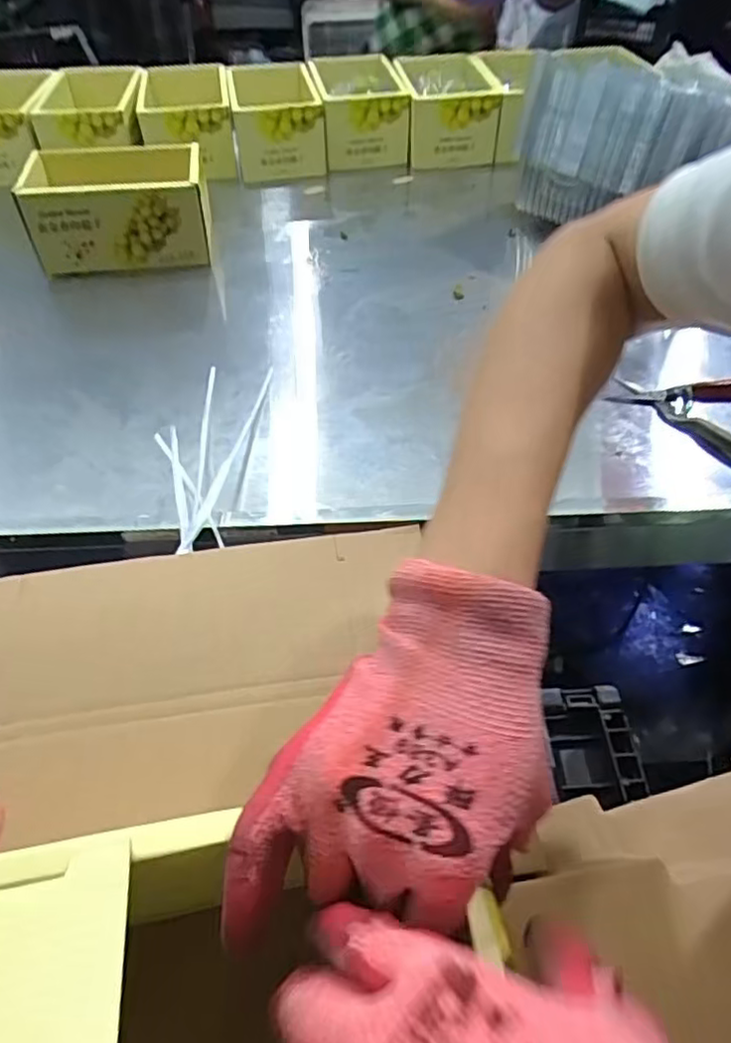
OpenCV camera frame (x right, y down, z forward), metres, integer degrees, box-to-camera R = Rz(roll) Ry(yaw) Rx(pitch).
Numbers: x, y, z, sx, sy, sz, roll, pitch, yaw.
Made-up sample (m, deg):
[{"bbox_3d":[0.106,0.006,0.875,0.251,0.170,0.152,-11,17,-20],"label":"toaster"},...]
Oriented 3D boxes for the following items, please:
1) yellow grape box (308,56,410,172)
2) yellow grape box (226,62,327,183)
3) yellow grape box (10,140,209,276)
[{"bbox_3d":[-0.011,-0.696,1.106,0.140,0.118,0.194,-8,48,-6],"label":"yellow grape box"},{"bbox_3d":[-0.150,-0.677,1.097,0.138,0.118,0.210,-8,48,-7],"label":"yellow grape box"},{"bbox_3d":[-0.335,-0.438,0.915,0.223,0.121,0.173,-6,48,-5],"label":"yellow grape box"}]

